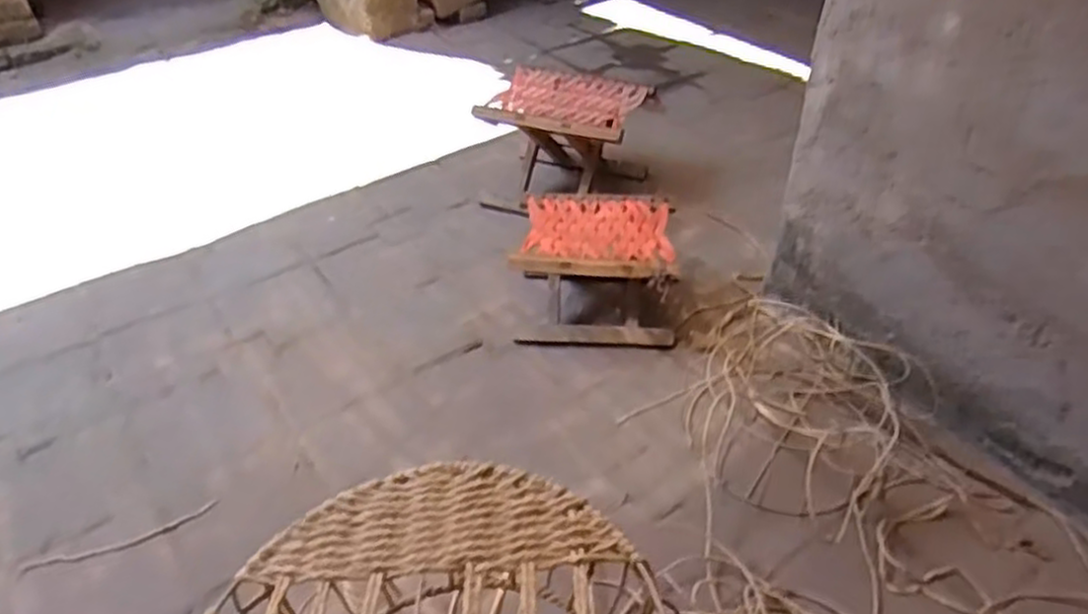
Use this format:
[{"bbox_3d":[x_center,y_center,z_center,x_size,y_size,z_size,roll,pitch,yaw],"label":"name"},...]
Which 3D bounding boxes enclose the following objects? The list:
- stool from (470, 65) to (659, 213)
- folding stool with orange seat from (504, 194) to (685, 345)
[{"bbox_3d":[0.051,-0.355,1.712,0.311,0.240,0.282,15,42,19],"label":"stool"},{"bbox_3d":[0.100,-0.069,1.396,0.268,0.182,0.234,5,39,7],"label":"folding stool with orange seat"}]

